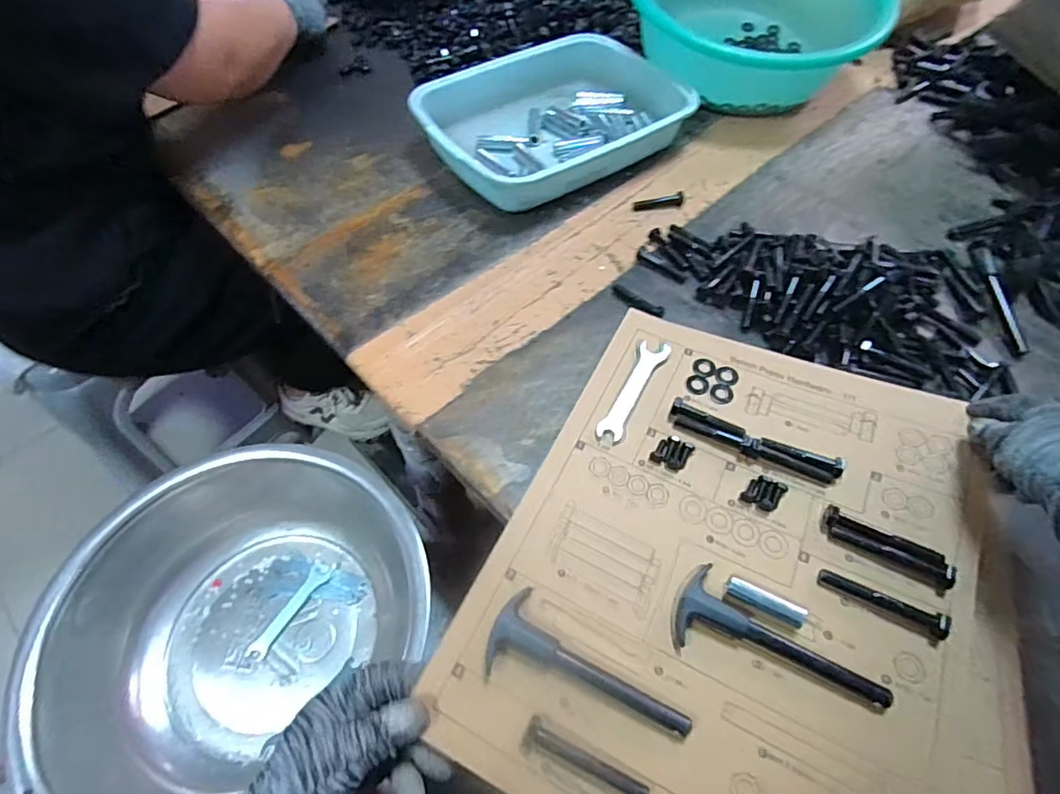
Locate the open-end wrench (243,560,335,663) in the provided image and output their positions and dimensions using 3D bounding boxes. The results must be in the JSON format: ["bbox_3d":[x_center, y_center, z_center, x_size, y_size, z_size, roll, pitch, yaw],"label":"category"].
[{"bbox_3d":[-0.257,0.228,0.576,0.024,0.005,0.113,29,66,11],"label":"open-end wrench"}]

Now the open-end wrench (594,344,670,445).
[{"bbox_3d":[0.088,-0.009,0.454,0.024,0.004,0.108,27,62,16],"label":"open-end wrench"}]

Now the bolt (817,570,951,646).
[{"bbox_3d":[0.231,0.131,0.348,0.073,0.019,0.016,29,61,18],"label":"bolt"}]

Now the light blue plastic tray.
[{"bbox_3d":[0.032,-0.358,0.684,0.336,0.083,0.234,-29,60,-18],"label":"light blue plastic tray"}]

